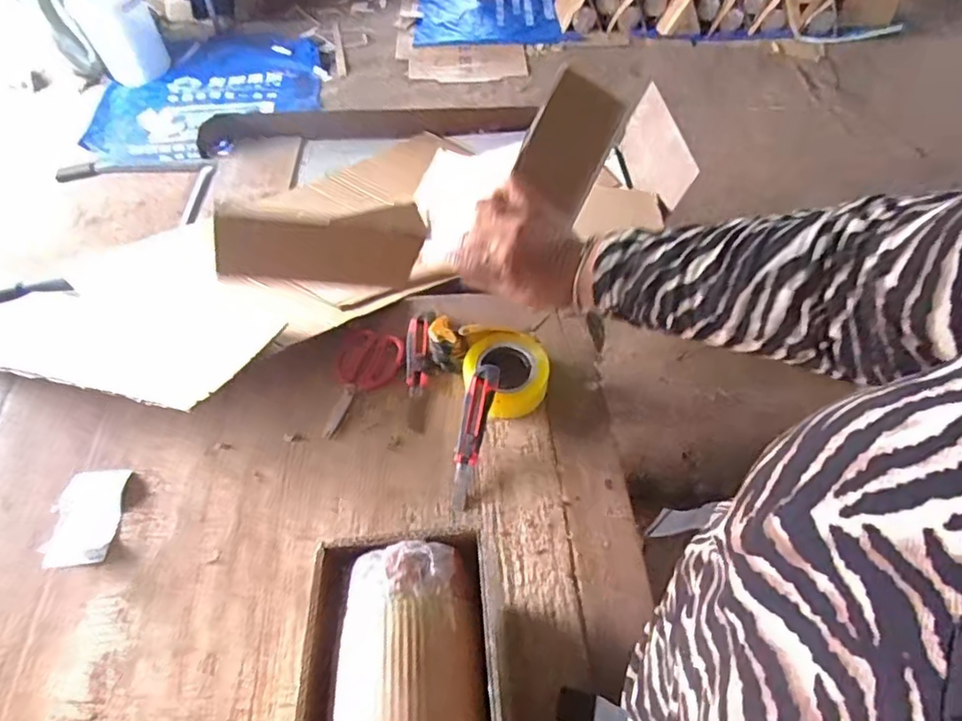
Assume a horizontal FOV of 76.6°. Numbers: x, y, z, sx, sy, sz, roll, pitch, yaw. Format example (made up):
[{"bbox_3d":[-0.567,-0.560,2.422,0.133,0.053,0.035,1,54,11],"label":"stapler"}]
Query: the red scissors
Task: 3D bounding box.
[{"bbox_3d":[-0.188,0.033,0.918,0.095,0.012,0.181,20,66,16],"label":"red scissors"}]

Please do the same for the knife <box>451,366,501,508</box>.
[{"bbox_3d":[-0.013,0.103,0.841,0.038,0.028,0.196,10,75,9],"label":"knife"}]

